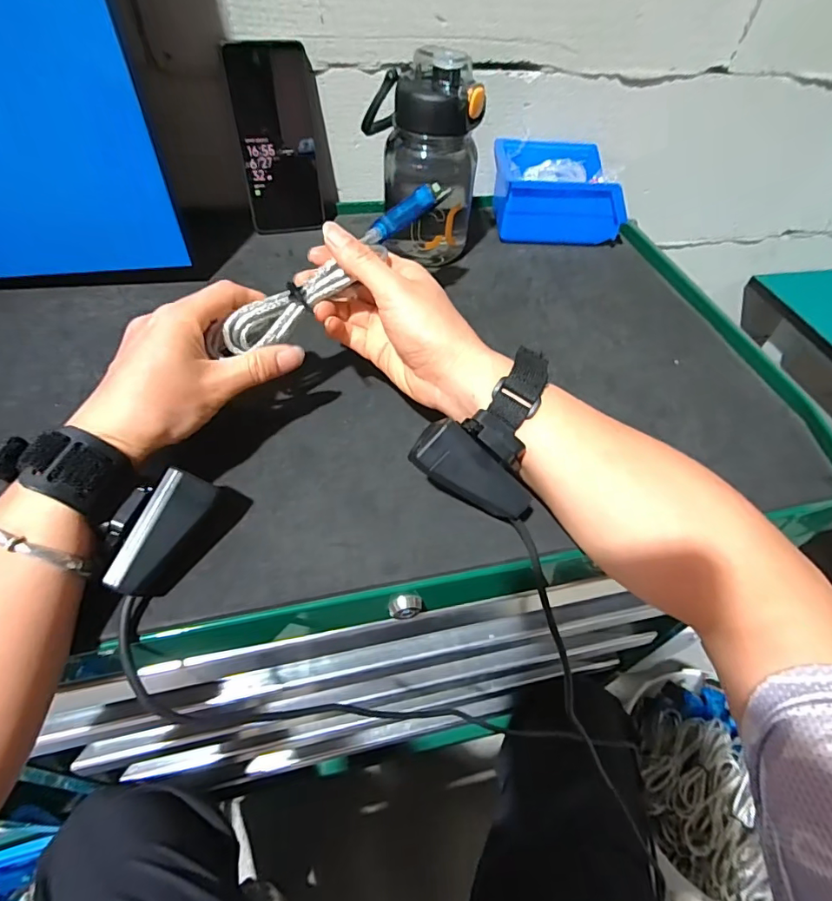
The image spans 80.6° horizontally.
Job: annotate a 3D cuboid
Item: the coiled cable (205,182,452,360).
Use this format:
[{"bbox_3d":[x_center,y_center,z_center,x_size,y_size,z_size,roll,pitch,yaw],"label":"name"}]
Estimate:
[{"bbox_3d":[-0.044,-0.137,0.348,0.045,0.024,0.225,32,64,21],"label":"coiled cable"}]

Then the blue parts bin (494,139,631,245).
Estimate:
[{"bbox_3d":[0.155,-0.290,0.555,0.129,0.075,0.104,1,50,-3],"label":"blue parts bin"}]

